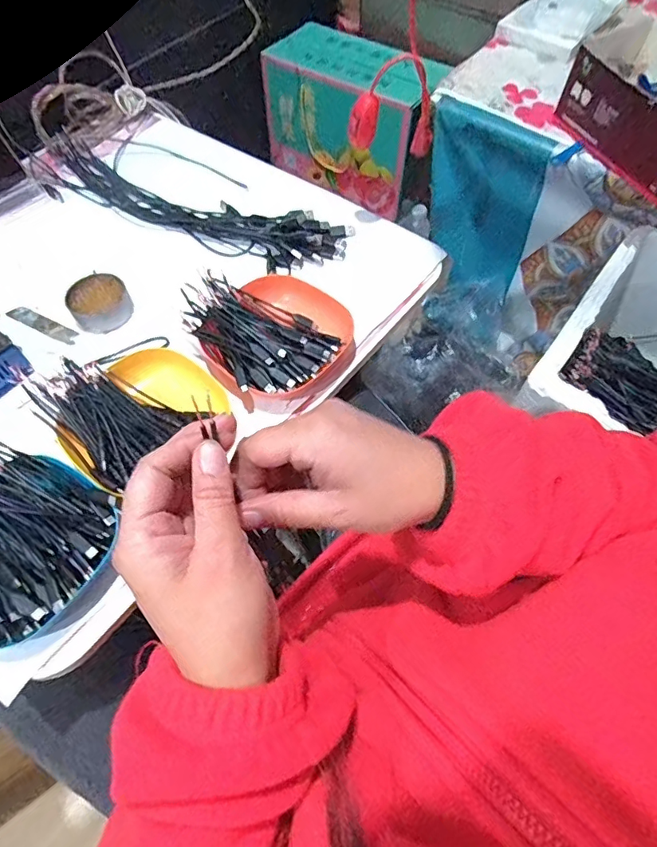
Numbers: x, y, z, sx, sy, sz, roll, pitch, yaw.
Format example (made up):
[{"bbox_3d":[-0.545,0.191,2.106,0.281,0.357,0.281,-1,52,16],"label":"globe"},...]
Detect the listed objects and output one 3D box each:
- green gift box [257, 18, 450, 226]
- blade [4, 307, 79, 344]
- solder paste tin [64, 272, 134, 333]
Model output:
[{"bbox_3d":[0.045,-0.604,0.995,0.320,0.228,0.155,28,64,15],"label":"green gift box"},{"bbox_3d":[-0.312,-0.108,0.548,0.089,0.004,0.021,26,59,13],"label":"blade"},{"bbox_3d":[-0.249,-0.131,0.547,0.061,0.028,0.059,0,61,0],"label":"solder paste tin"}]

